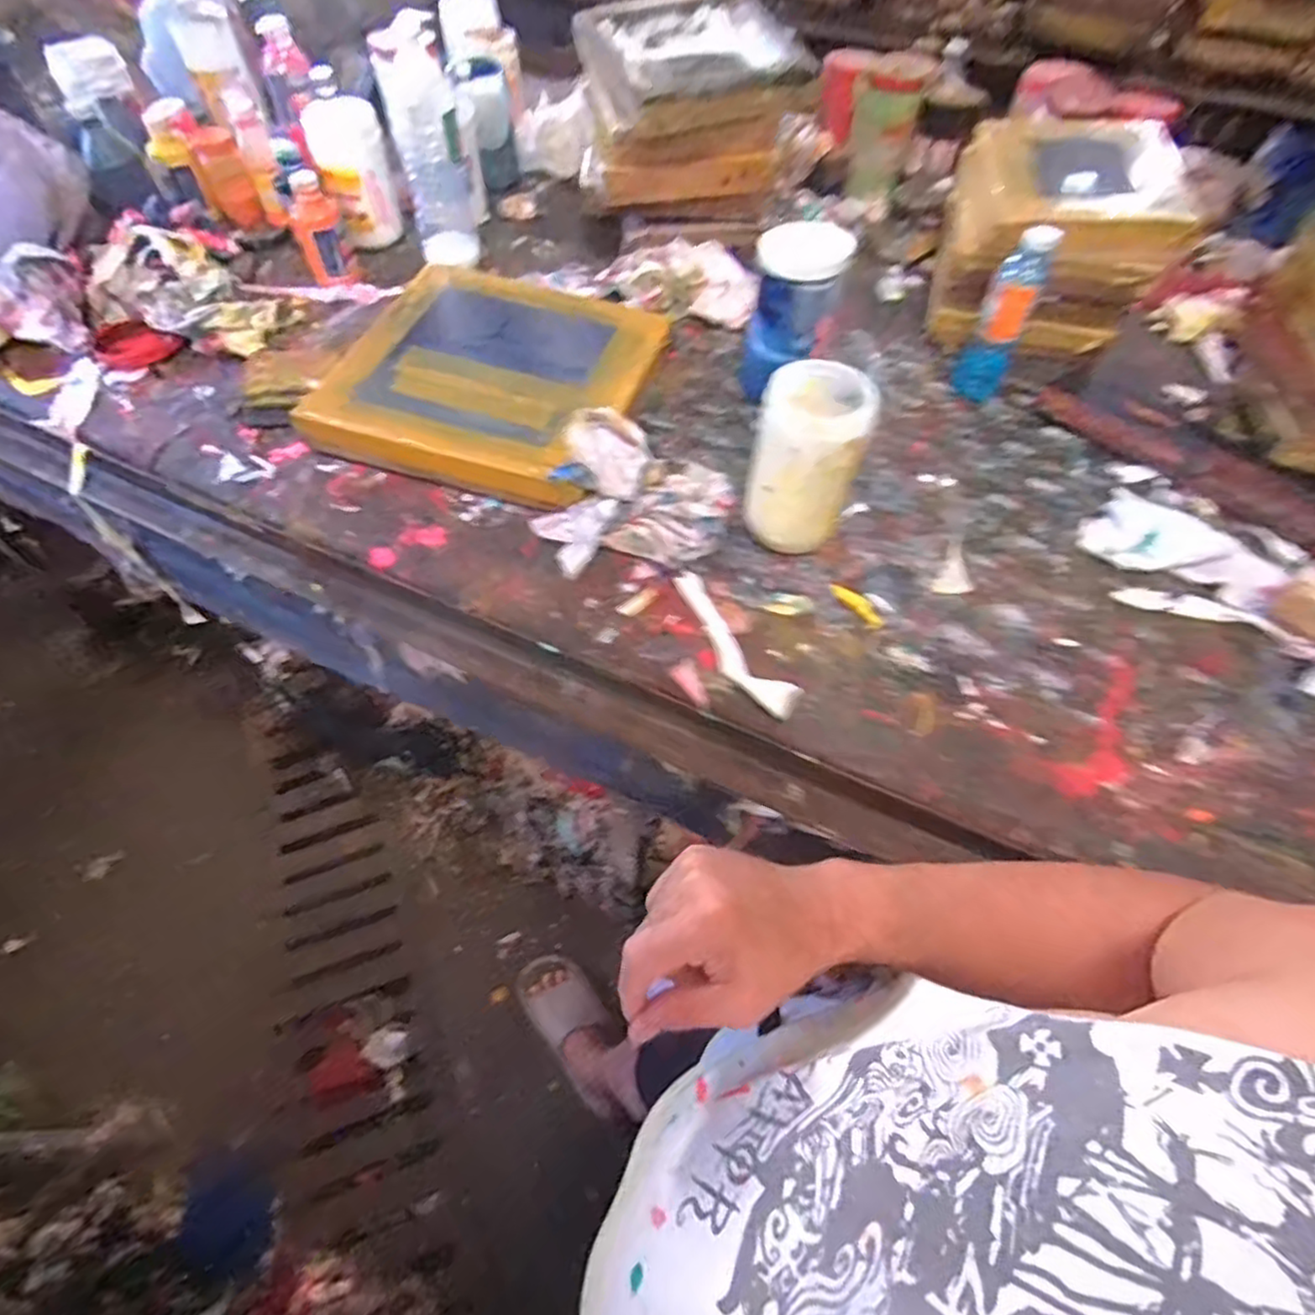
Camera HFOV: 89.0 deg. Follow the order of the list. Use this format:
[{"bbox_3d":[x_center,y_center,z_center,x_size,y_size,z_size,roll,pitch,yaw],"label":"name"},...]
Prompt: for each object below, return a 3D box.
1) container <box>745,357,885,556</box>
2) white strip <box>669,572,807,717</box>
[{"bbox_3d":[0.139,-0.179,0.645,0.096,0.178,0.098,1,58,-1],"label":"container"},{"bbox_3d":[0.068,-0.015,0.624,0.043,0.014,0.174,-31,63,-19],"label":"white strip"}]

